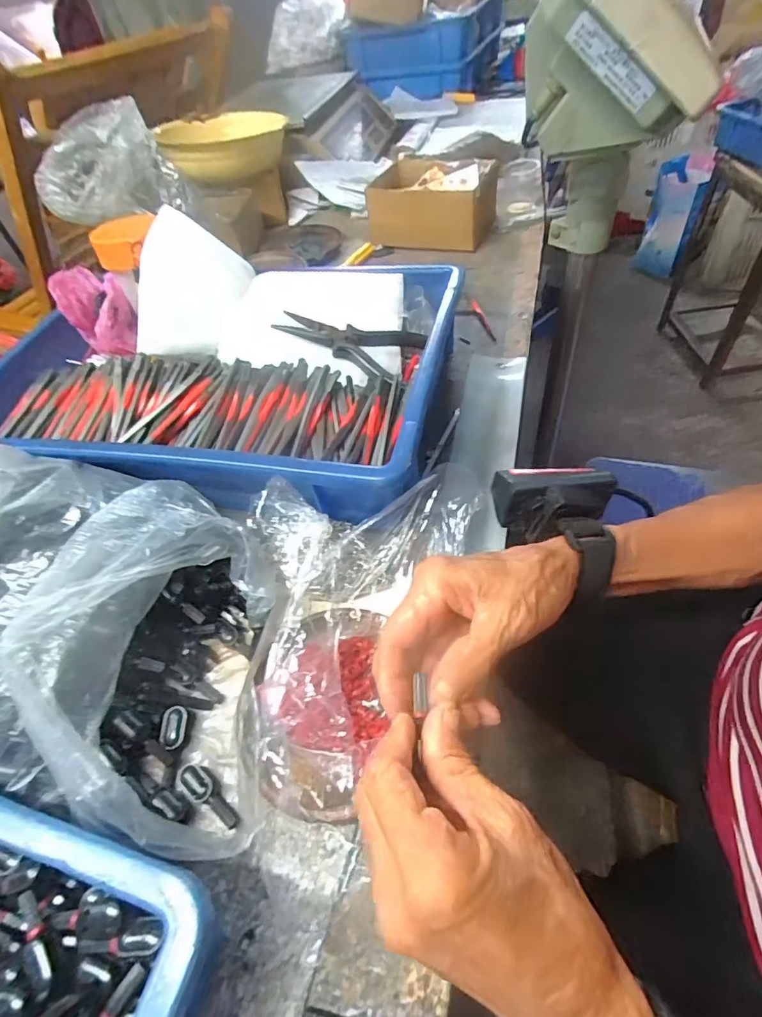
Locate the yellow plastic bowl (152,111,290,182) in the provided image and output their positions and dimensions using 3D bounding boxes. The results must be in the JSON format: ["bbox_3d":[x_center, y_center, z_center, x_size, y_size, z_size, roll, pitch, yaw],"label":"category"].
[{"bbox_3d":[-0.227,-0.544,0.729,0.191,0.047,0.158,-22,51,-9],"label":"yellow plastic bowl"}]

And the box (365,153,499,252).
[{"bbox_3d":[0.069,-0.408,0.658,0.159,0.067,0.116,8,53,16],"label":"box"}]

